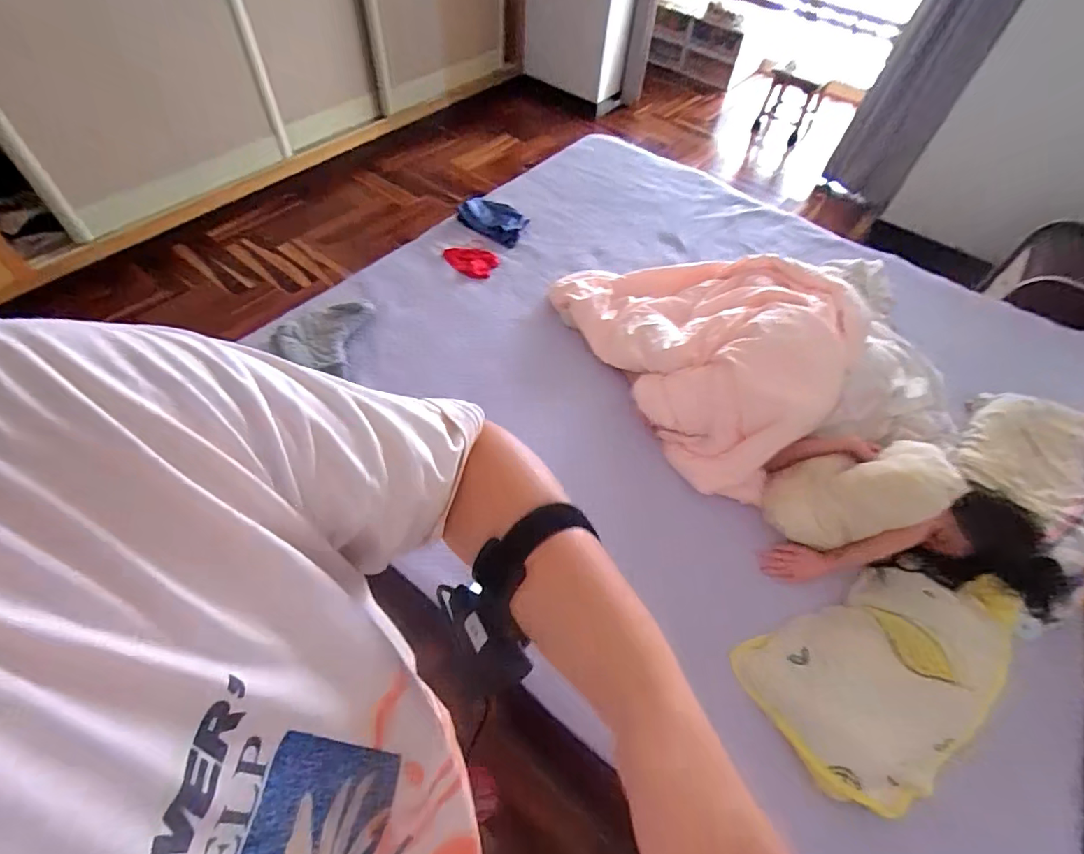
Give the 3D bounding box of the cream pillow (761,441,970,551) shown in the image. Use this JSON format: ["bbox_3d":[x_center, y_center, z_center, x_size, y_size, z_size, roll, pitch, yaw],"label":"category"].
[{"bbox_3d":[0.655,0.140,1.075,0.359,0.117,0.169,-22,41,37],"label":"cream pillow"}]

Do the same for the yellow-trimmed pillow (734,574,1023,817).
[{"bbox_3d":[0.687,0.445,0.967,0.565,0.126,0.311,-20,57,-18],"label":"yellow-trimmed pillow"}]

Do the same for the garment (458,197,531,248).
[{"bbox_3d":[-0.184,-0.749,1.833,0.281,0.058,0.125,34,58,20],"label":"garment"}]

